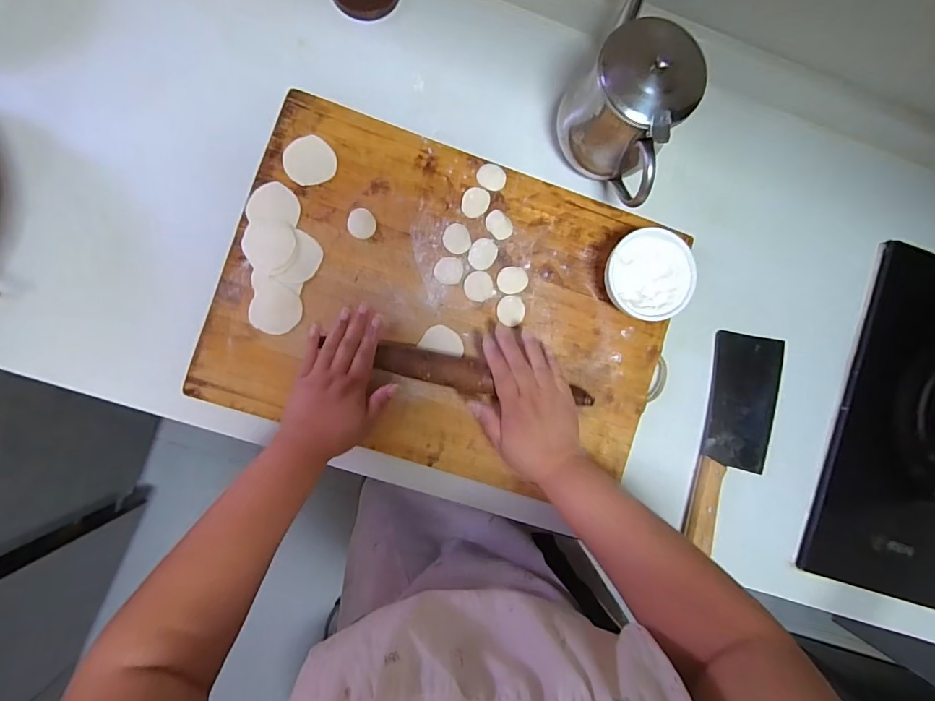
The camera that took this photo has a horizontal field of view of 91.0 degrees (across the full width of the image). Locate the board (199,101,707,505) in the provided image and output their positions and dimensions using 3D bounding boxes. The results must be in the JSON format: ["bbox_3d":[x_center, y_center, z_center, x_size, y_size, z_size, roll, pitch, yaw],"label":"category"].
[{"bbox_3d":[-0.017,-0.047,0.537,0.488,0.046,0.350,19,90,-5],"label":"board"}]

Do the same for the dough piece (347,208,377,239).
[{"bbox_3d":[-0.117,-0.141,0.510,0.030,0.007,0.032,0,89,-5],"label":"dough piece"}]

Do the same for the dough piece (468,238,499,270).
[{"bbox_3d":[0.018,-0.109,0.519,0.029,0.006,0.036,36,86,-3],"label":"dough piece"}]

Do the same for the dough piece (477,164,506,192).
[{"bbox_3d":[0.027,-0.197,0.522,0.033,0.004,0.028,13,88,-5],"label":"dough piece"}]

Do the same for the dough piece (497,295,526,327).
[{"bbox_3d":[0.050,-0.045,0.527,0.031,0.008,0.034,4,89,-5],"label":"dough piece"}]

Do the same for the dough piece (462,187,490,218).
[{"bbox_3d":[0.009,-0.168,0.522,0.029,0.004,0.035,24,87,-4],"label":"dough piece"}]

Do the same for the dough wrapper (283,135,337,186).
[{"bbox_3d":[-0.173,-0.209,0.507,0.053,0.004,0.051,0,89,-5],"label":"dough wrapper"}]

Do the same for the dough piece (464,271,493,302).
[{"bbox_3d":[0.013,-0.072,0.522,0.031,0.008,0.033,3,89,-5],"label":"dough piece"}]

